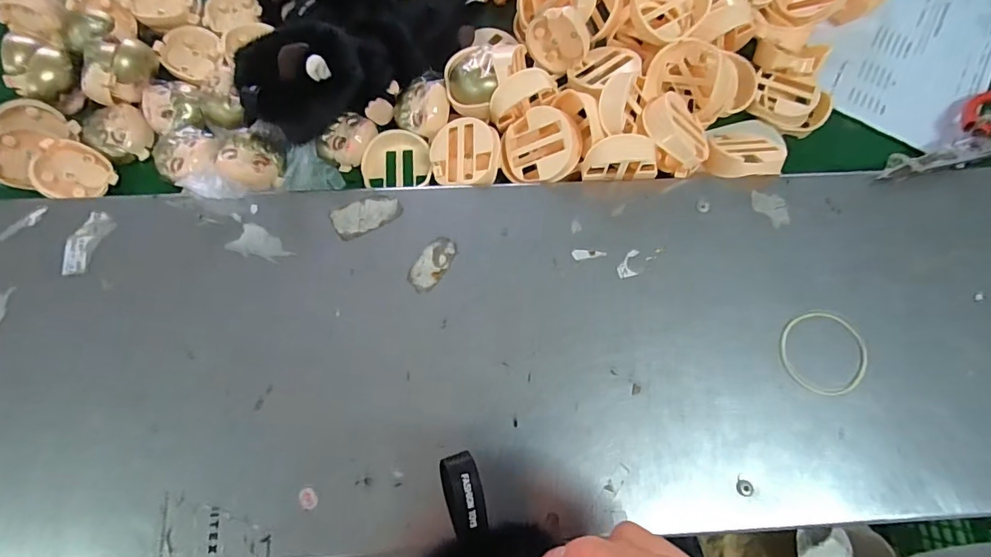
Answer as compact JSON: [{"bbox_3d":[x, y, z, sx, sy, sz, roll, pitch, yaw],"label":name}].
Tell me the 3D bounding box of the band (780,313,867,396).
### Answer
[{"bbox_3d":[0.219,0.049,0.314,0.055,0.004,0.054,0,72,-2],"label":"band"}]

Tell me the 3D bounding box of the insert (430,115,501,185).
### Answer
[{"bbox_3d":[-0.023,-0.096,0.365,0.054,0.018,0.054,-2,85,23],"label":"insert"}]

